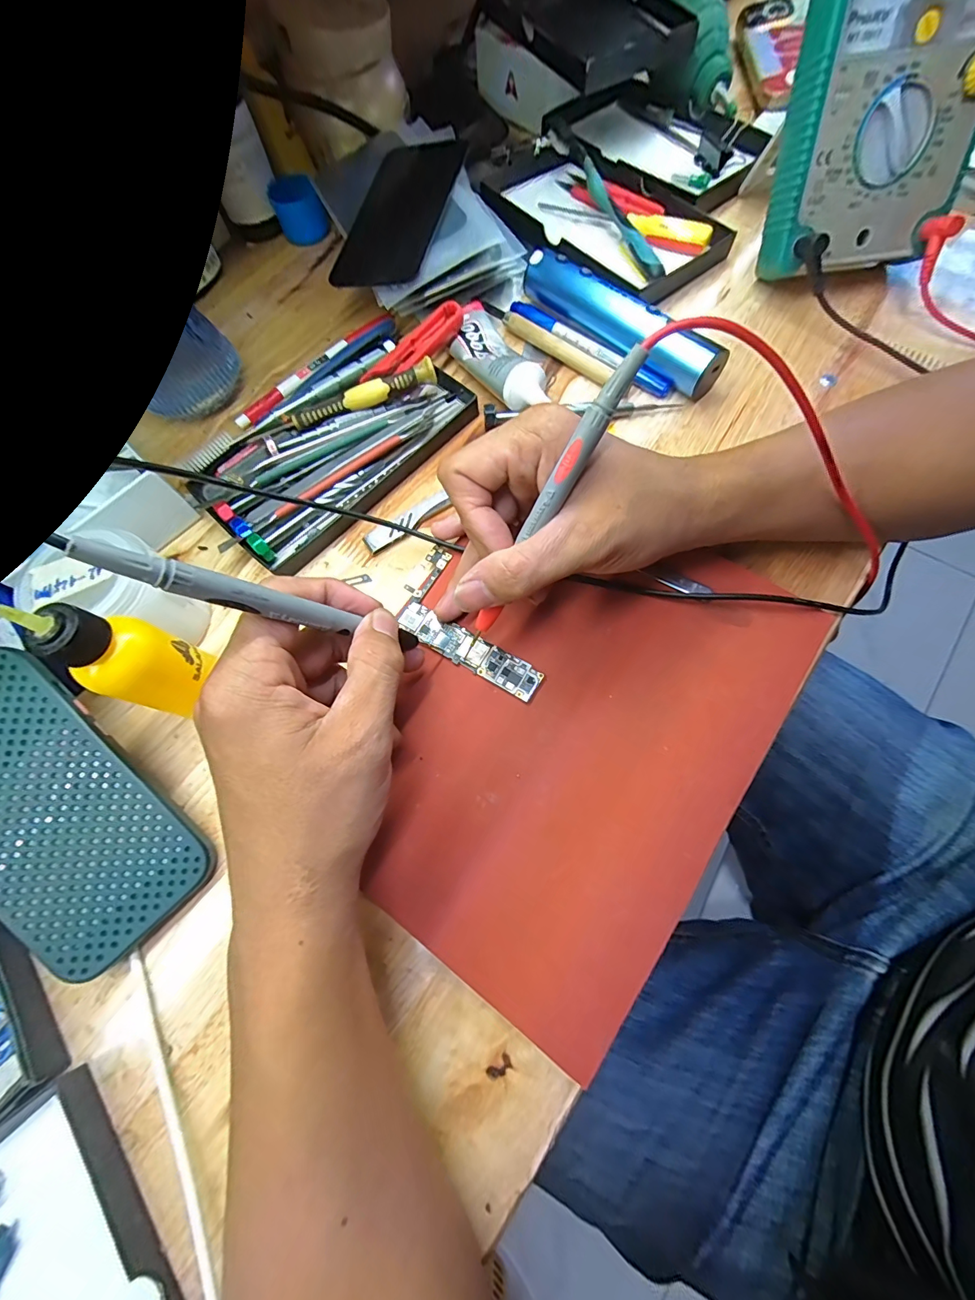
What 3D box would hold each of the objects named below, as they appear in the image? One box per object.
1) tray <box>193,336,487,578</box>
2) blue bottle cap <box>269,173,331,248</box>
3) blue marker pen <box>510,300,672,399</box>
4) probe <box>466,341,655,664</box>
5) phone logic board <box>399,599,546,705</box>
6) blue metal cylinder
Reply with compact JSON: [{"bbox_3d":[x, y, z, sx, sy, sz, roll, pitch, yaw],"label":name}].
[{"bbox_3d":[-0.098,-0.133,0.287,0.093,0.028,0.170,43,78,14],"label":"tray"},{"bbox_3d":[-0.157,-0.367,0.370,0.038,0.028,0.043,-24,71,-4],"label":"blue bottle cap"},{"bbox_3d":[0.068,-0.209,0.306,0.131,0.008,0.012,39,77,14],"label":"blue marker pen"},{"bbox_3d":[0.021,-0.052,0.193,0.008,0.145,0.011,42,39,14],"label":"probe"},{"bbox_3d":[-0.010,0.000,0.237,0.083,0.004,0.019,30,75,13],"label":"phone logic board"},{"bbox_3d":[0.085,-0.220,0.298,0.021,0.027,0.155,-43,75,-11],"label":"blue metal cylinder"}]

